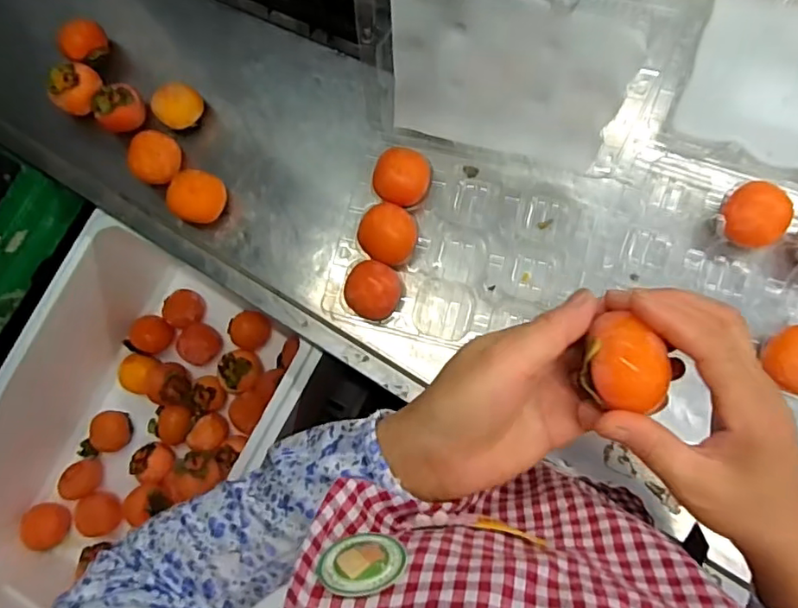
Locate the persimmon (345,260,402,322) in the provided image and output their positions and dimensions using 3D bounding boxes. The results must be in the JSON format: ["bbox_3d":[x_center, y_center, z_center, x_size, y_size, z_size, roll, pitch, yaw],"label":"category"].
[{"bbox_3d":[-0.024,-0.012,0.518,0.049,0.044,0.051,-1,83,7],"label":"persimmon"}]

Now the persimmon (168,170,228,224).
[{"bbox_3d":[-0.195,-0.104,0.552,0.043,0.047,0.050,26,87,9],"label":"persimmon"}]

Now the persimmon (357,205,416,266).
[{"bbox_3d":[-0.011,-0.064,0.522,0.052,0.038,0.051,-1,83,7],"label":"persimmon"}]

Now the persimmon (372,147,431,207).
[{"bbox_3d":[0.003,-0.118,0.527,0.051,0.040,0.051,10,84,8],"label":"persimmon"}]

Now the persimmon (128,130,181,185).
[{"bbox_3d":[-0.241,-0.144,0.563,0.043,0.044,0.050,28,87,9],"label":"persimmon"}]

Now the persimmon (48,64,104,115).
[{"bbox_3d":[-0.332,-0.221,0.578,0.044,0.039,0.052,35,88,10],"label":"persimmon"}]

